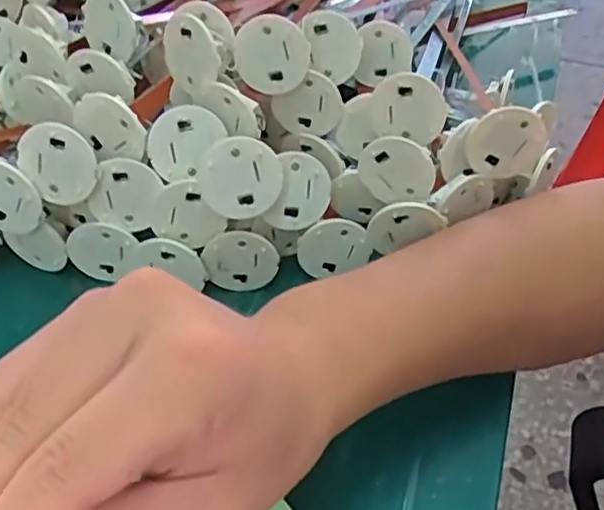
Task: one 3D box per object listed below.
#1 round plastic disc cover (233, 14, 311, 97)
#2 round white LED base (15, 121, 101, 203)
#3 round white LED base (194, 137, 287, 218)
[{"bbox_3d":[-0.015,-0.102,0.335,0.038,0.037,0.010,0,31,10],"label":"round plastic disc cover"},{"bbox_3d":[-0.113,-0.042,0.309,0.036,0.037,0.004,-32,19,19],"label":"round white LED base"},{"bbox_3d":[-0.029,-0.036,0.309,0.037,0.039,0.004,41,16,-19],"label":"round white LED base"}]

